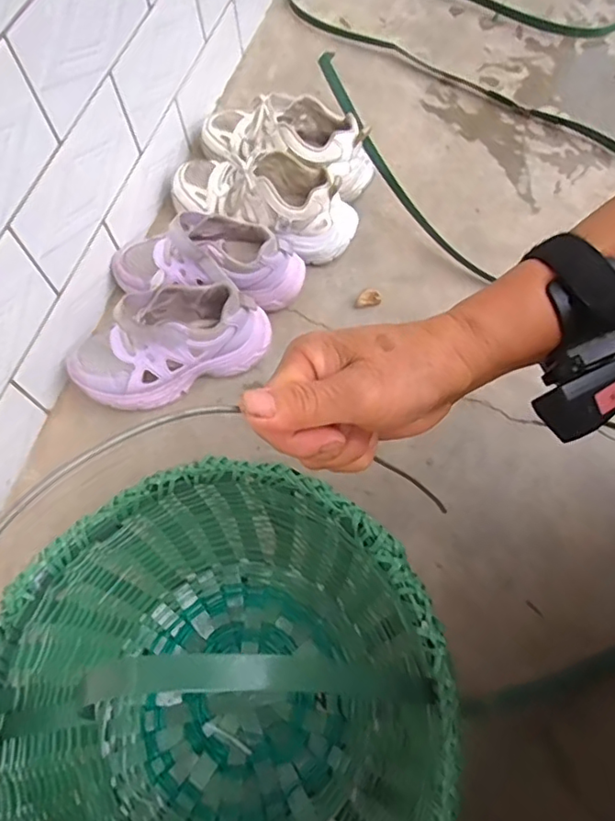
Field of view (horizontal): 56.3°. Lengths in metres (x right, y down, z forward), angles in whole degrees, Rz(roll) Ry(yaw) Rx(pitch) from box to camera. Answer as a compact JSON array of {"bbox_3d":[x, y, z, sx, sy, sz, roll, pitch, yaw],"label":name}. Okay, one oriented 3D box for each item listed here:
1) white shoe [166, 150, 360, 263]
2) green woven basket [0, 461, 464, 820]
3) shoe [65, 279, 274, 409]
[{"bbox_3d":[-0.052,-0.255,0.698,0.225,0.092,0.095,22,69,11],"label":"white shoe"},{"bbox_3d":[-0.059,0.215,0.429,0.309,0.176,0.291,41,71,15],"label":"green woven basket"},{"bbox_3d":[-0.147,-0.078,0.612,0.215,0.107,0.090,-23,68,-8],"label":"shoe"}]

